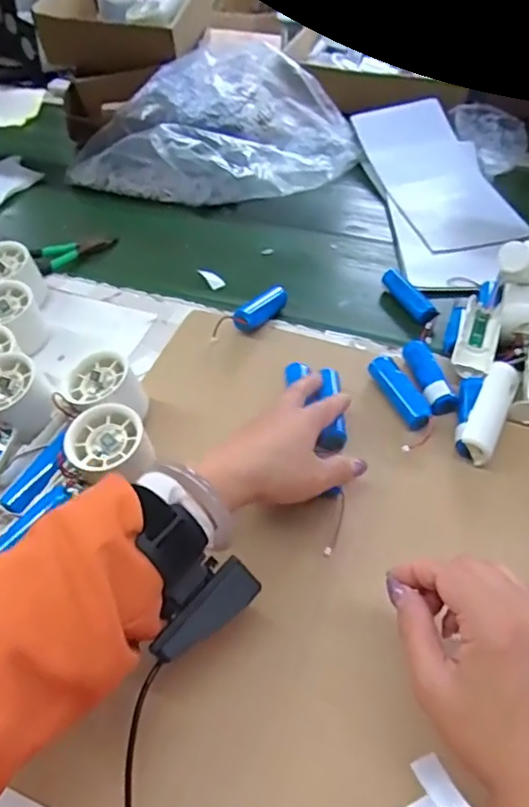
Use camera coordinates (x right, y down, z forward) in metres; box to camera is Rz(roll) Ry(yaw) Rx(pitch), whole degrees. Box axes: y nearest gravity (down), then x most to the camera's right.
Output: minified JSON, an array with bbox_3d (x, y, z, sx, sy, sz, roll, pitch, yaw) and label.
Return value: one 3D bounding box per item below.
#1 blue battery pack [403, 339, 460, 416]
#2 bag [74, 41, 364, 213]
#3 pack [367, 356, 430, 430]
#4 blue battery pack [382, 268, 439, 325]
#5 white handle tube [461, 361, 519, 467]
[{"bbox_3d":[0.144,-0.024,0.520,0.026,0.020,0.077,-8,48,-7],"label":"blue battery pack"},{"bbox_3d":[-0.058,-0.363,0.796,0.355,0.104,0.238,-32,55,-25],"label":"bag"},{"bbox_3d":[0.115,-0.009,0.511,0.020,0.023,0.074,-18,50,-15],"label":"pack"},{"bbox_3d":[0.149,-0.109,0.611,0.024,0.020,0.075,-20,51,-17],"label":"blue battery pack"},{"bbox_3d":[0.185,0.006,0.488,0.026,0.023,0.095,21,51,19],"label":"white handle tube"}]

